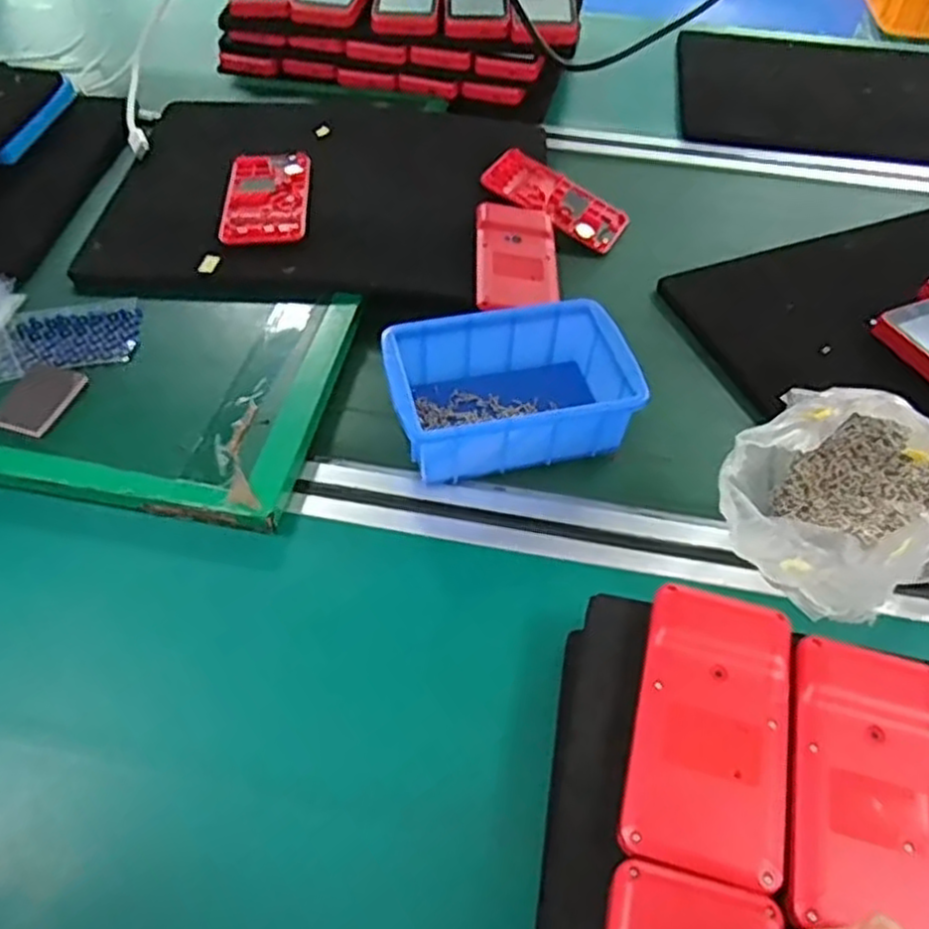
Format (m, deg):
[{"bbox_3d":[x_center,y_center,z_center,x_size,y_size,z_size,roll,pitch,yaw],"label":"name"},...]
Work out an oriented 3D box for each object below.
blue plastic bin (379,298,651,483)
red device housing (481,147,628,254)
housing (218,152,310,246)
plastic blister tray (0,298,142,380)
[{"bbox_3d":[0.027,-0.047,0.465,0.145,0.049,0.100,-10,52,-10],"label":"blue plastic bin"},{"bbox_3d":[0.078,-0.222,0.619,0.119,0.009,0.060,34,57,7],"label":"red device housing"},{"bbox_3d":[-0.154,-0.210,0.581,0.063,0.007,0.119,-3,51,-4],"label":"housing"},{"bbox_3d":[-0.263,-0.085,0.499,0.086,0.006,0.058,-12,53,-11],"label":"plastic blister tray"}]

